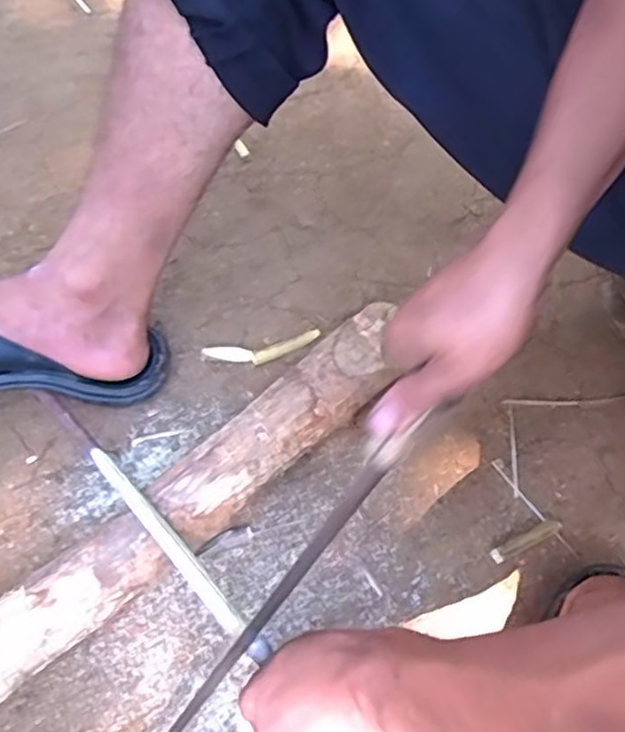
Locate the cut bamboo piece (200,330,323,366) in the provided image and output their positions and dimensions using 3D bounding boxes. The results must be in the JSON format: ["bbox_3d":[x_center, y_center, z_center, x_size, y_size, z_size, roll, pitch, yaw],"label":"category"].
[{"bbox_3d":[-0.048,-0.015,0.627,0.111,0.013,0.028,-10,59,-3],"label":"cut bamboo piece"}]

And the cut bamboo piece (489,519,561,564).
[{"bbox_3d":[0.171,0.139,0.525,0.062,0.009,0.012,-25,60,-11],"label":"cut bamboo piece"}]

